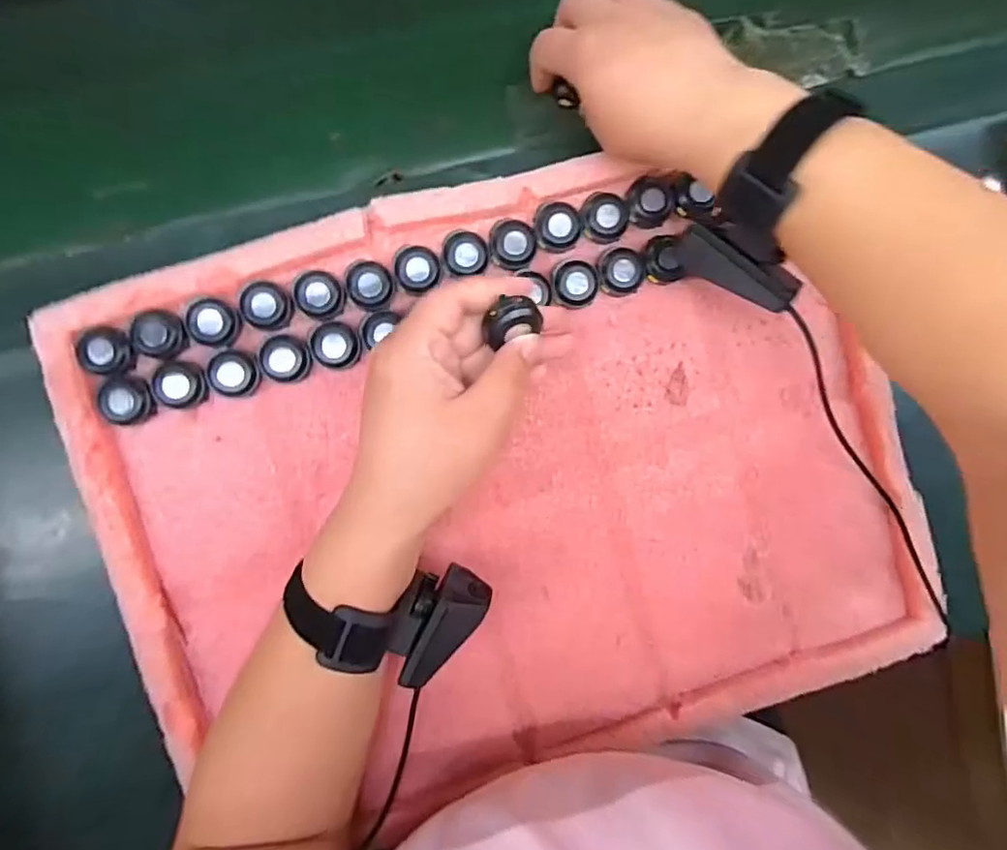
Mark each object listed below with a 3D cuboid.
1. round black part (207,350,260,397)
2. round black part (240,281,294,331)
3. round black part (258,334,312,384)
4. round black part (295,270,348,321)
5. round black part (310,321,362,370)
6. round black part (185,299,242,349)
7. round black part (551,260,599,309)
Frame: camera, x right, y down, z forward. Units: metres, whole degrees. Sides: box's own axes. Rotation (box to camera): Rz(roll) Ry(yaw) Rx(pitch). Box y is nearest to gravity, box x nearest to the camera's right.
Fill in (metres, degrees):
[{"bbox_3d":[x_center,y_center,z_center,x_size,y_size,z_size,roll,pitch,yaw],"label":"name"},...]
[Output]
[{"bbox_3d":[-0.159,-0.031,0.346,0.027,0.014,0.026,0,89,-5],"label":"round black part"},{"bbox_3d":[-0.139,-0.070,0.344,0.028,0.009,0.026,0,89,-5],"label":"round black part"},{"bbox_3d":[-0.129,-0.039,0.348,0.028,0.009,0.027,0,89,-5],"label":"round black part"},{"bbox_3d":[-0.109,-0.077,0.348,0.028,0.010,0.027,0,89,-5],"label":"round black part"},{"bbox_3d":[-0.100,-0.048,0.350,0.030,0.009,0.027,29,87,-4],"label":"round black part"},{"bbox_3d":[-0.169,-0.060,0.341,0.028,0.007,0.026,0,89,-5],"label":"round black part"},{"bbox_3d":[0.045,-0.089,0.365,0.027,0.007,0.030,-9,90,-5],"label":"round black part"}]

